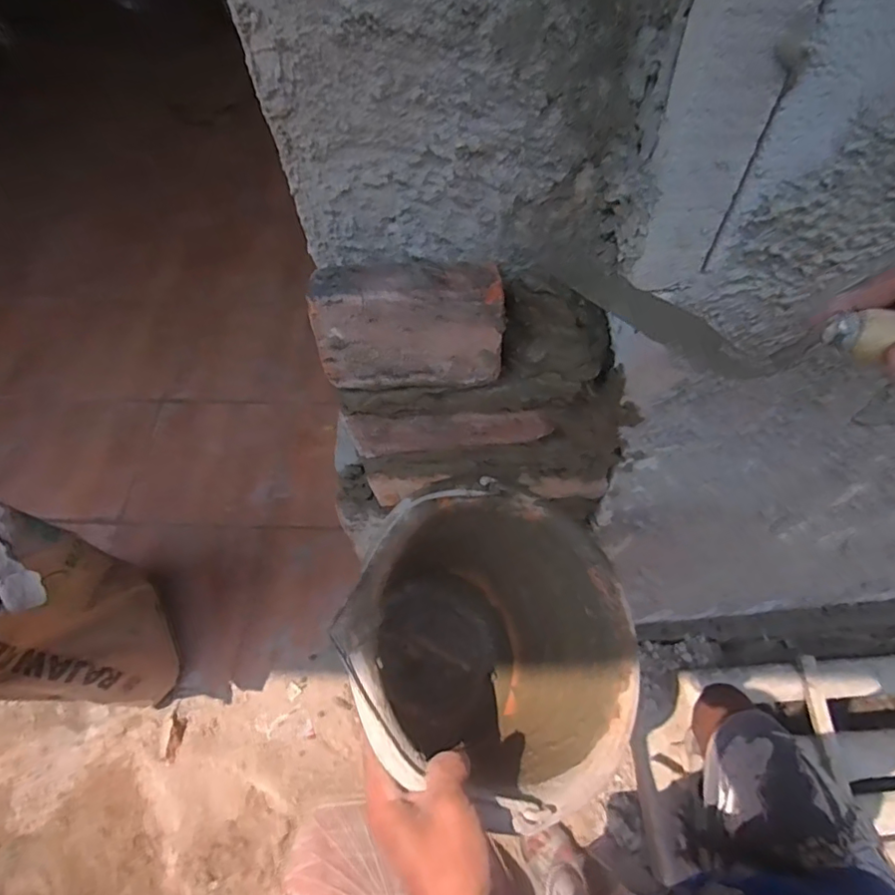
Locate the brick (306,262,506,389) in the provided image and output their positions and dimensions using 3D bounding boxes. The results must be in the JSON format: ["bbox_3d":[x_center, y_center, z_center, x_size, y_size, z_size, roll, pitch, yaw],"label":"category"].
[{"bbox_3d":[-0.028,-0.094,0.438,0.138,0.090,0.048,-3,59,2],"label":"brick"}]

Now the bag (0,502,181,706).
[{"bbox_3d":[-0.780,0.350,1.087,0.265,0.536,0.311,-19,60,-8],"label":"bag"}]

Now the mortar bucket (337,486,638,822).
[{"bbox_3d":[-0.003,0.190,0.514,0.248,0.229,0.248,16,56,-26],"label":"mortar bucket"}]

